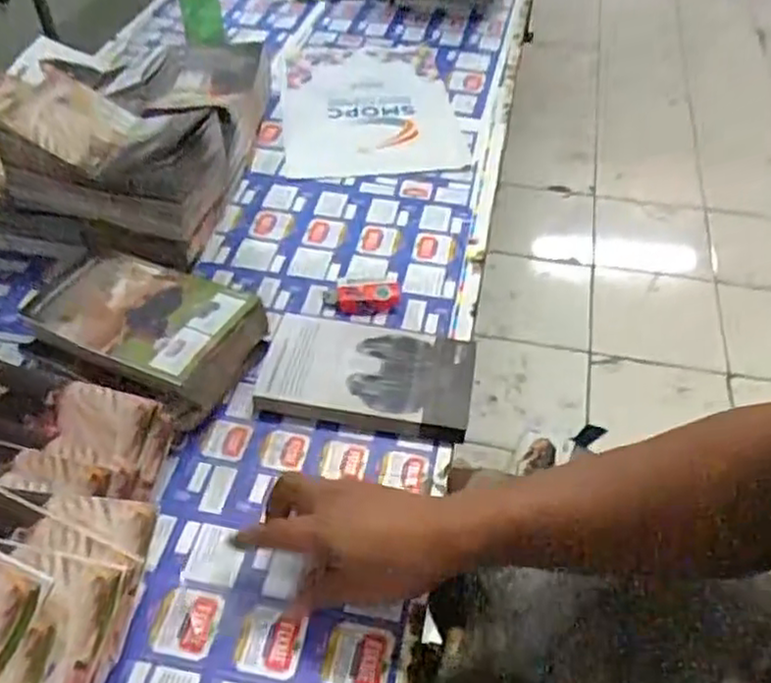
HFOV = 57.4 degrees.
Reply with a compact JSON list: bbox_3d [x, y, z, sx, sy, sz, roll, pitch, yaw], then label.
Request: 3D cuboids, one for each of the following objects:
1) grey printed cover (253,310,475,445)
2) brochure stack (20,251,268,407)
[{"bbox_3d":[-0.016,0.026,0.605,0.178,0.021,0.109,8,48,8],"label":"grey printed cover"},{"bbox_3d":[-0.200,-0.009,0.602,0.186,0.065,0.107,18,50,16],"label":"brochure stack"}]

